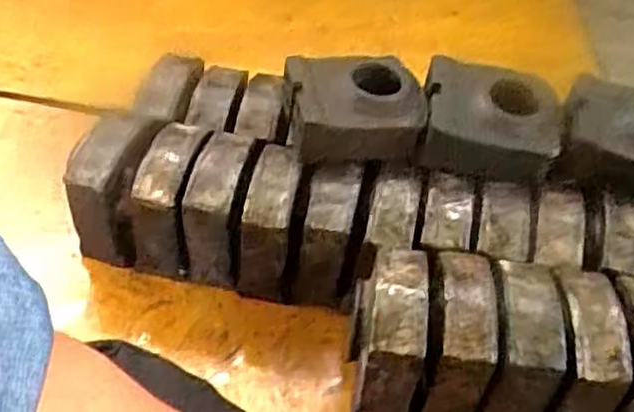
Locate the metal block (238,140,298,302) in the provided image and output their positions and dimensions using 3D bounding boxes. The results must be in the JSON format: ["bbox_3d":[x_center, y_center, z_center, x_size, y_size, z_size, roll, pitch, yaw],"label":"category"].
[{"bbox_3d":[-0.067,0.027,1.013,0.069,0.166,0.132,6,45,0],"label":"metal block"}]

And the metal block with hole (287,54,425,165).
[{"bbox_3d":[0.051,-0.137,0.994,0.178,0.104,0.137,-2,46,-8],"label":"metal block with hole"}]

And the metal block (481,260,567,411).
[{"bbox_3d":[0.244,0.174,0.893,0.072,0.171,0.151,8,45,2],"label":"metal block"}]

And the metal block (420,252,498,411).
[{"bbox_3d":[0.169,0.165,0.901,0.070,0.177,0.148,8,45,2],"label":"metal block"}]

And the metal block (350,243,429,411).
[{"bbox_3d":[0.083,0.158,0.901,0.080,0.188,0.166,5,45,-1],"label":"metal block"}]

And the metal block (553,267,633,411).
[{"bbox_3d":[0.316,0.182,0.882,0.072,0.161,0.159,6,45,0],"label":"metal block"}]

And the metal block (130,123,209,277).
[{"bbox_3d":[-0.206,-0.012,1.025,0.077,0.166,0.155,10,45,4],"label":"metal block"}]

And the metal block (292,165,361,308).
[{"bbox_3d":[0.013,0.046,0.987,0.067,0.171,0.099,11,45,5],"label":"metal block"}]

